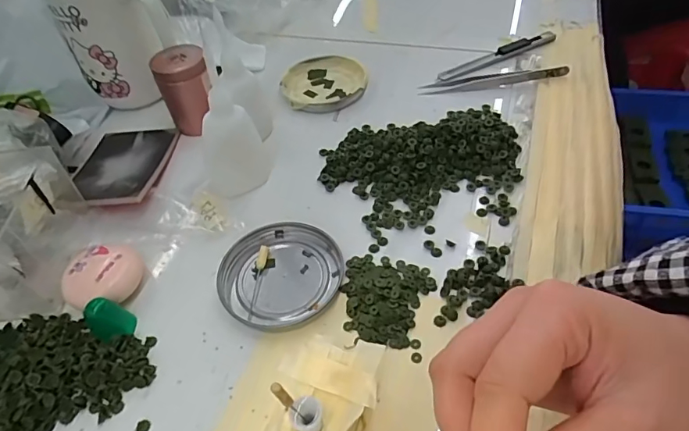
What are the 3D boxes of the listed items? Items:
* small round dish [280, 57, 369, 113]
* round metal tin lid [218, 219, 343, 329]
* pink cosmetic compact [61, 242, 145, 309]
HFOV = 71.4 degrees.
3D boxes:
[{"bbox_3d":[-0.020,-0.126,0.452,0.077,0.009,0.081,-3,48,3],"label":"small round dish"},{"bbox_3d":[-0.041,0.037,0.310,0.074,0.009,0.077,-3,48,3],"label":"round metal tin lid"},{"bbox_3d":[-0.155,0.040,0.309,0.040,0.020,0.047,28,57,27],"label":"pink cosmetic compact"}]

